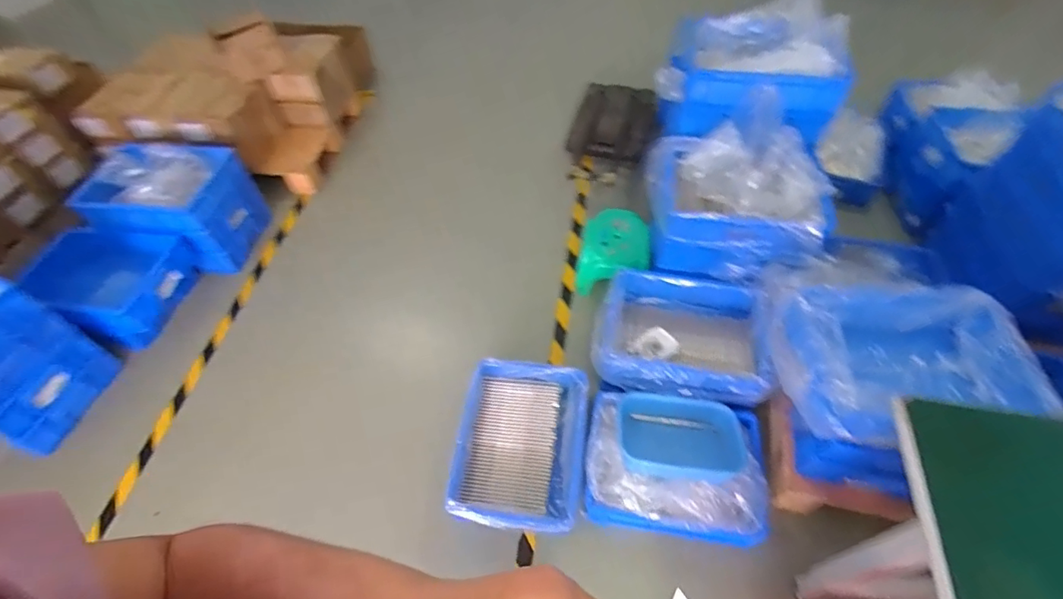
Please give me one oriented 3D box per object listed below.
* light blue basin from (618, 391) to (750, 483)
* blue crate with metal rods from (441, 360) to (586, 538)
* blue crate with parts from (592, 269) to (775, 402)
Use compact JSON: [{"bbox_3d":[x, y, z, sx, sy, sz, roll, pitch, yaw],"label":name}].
[{"bbox_3d":[0.367,0.338,1.255,0.291,0.057,0.204,7,55,7],"label":"light blue basin"},{"bbox_3d":[-0.035,0.375,1.343,0.338,0.119,0.409,5,55,6],"label":"blue crate with metal rods"},{"bbox_3d":[0.386,0.093,1.400,0.417,0.107,0.350,9,55,9],"label":"blue crate with parts"}]

